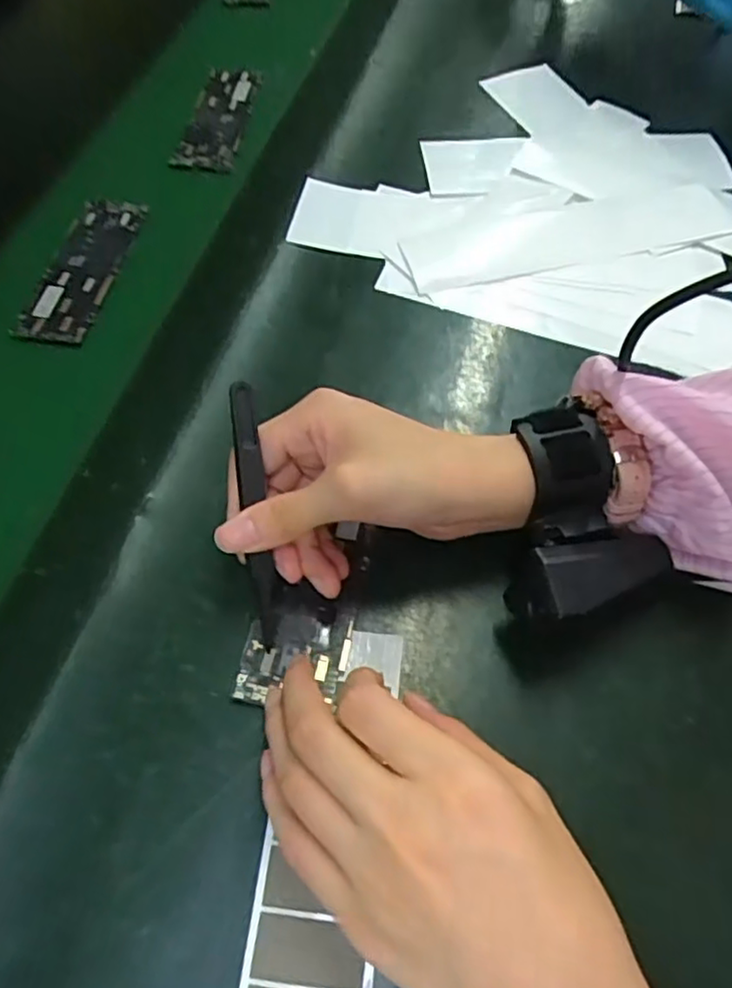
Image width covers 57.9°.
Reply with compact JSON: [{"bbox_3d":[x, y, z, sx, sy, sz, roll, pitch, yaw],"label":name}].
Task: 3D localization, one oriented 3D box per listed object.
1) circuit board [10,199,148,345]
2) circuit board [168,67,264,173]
[{"bbox_3d":[-0.176,-0.142,0.413,0.044,0.008,0.122,11,61,5],"label":"circuit board"},{"bbox_3d":[-0.110,-0.280,0.493,0.045,0.013,0.117,7,60,2],"label":"circuit board"}]

